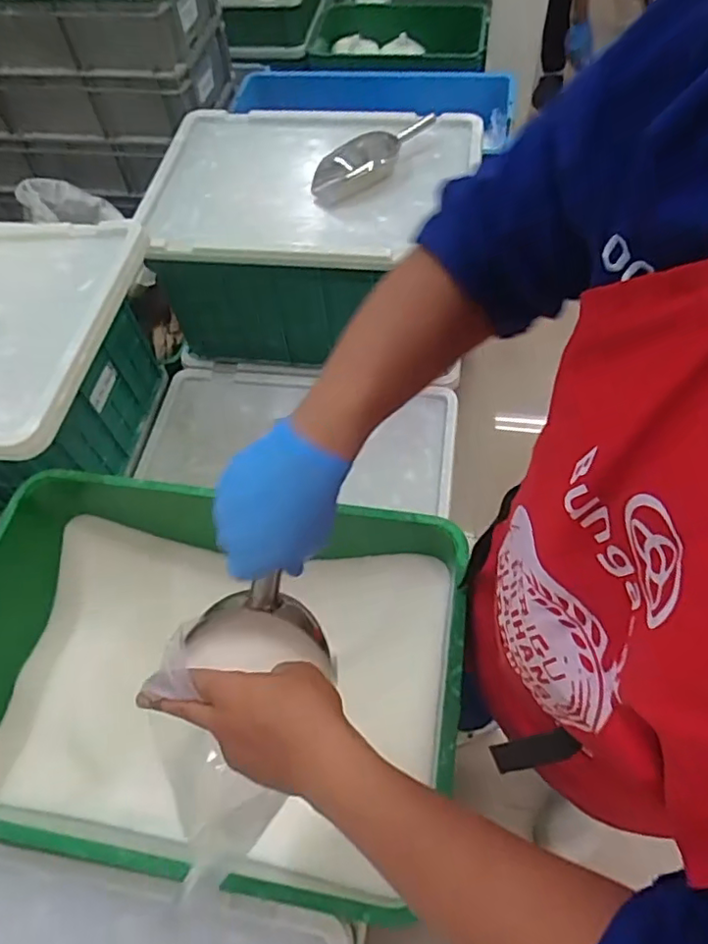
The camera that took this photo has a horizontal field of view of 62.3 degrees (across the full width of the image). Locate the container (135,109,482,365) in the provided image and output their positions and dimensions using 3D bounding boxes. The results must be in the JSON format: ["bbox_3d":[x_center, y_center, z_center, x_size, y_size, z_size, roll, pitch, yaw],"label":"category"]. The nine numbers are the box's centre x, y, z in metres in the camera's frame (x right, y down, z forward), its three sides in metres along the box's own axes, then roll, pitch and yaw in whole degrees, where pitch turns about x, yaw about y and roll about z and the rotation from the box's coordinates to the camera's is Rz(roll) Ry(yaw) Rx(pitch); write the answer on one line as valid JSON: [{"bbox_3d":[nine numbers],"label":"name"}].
[{"bbox_3d":[-0.085,-0.474,1.231,0.639,0.338,0.479,10,59,10],"label":"container"}]

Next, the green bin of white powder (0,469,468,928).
[{"bbox_3d":[-0.179,0.271,0.782,0.618,0.285,0.427,7,59,8],"label":"green bin of white powder"}]

